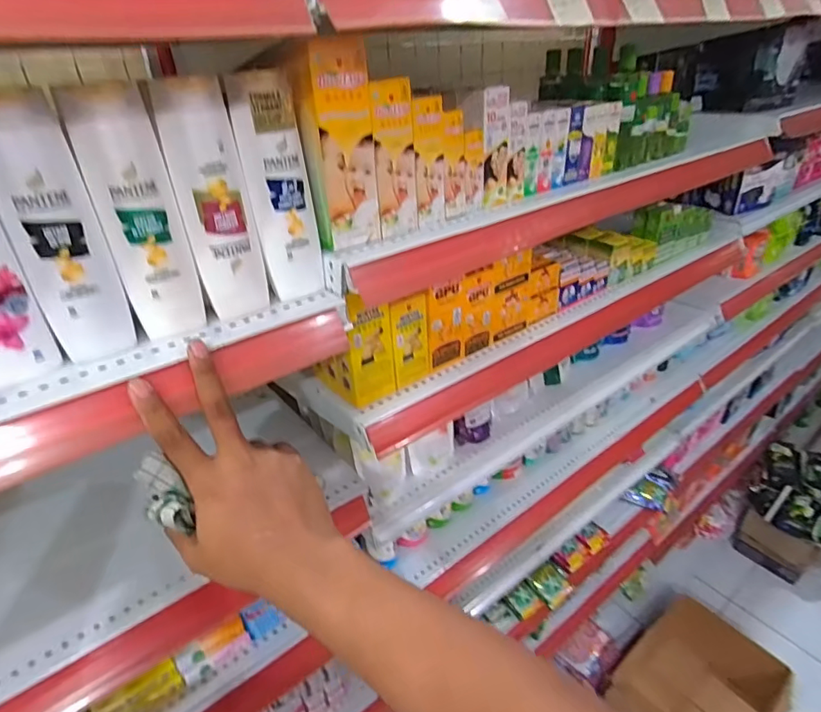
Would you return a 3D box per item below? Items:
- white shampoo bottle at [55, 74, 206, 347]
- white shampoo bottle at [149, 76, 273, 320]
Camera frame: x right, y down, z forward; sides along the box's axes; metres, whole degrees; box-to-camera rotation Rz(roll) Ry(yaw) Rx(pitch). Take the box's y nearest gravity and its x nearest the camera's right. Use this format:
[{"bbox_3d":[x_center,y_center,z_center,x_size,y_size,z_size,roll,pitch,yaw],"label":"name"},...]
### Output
[{"bbox_3d":[-0.202,-0.102,0.375,0.053,0.178,0.029,-17,33,-22],"label":"white shampoo bottle"},{"bbox_3d":[-0.155,-0.120,0.399,0.053,0.176,0.030,-11,32,-13],"label":"white shampoo bottle"}]

